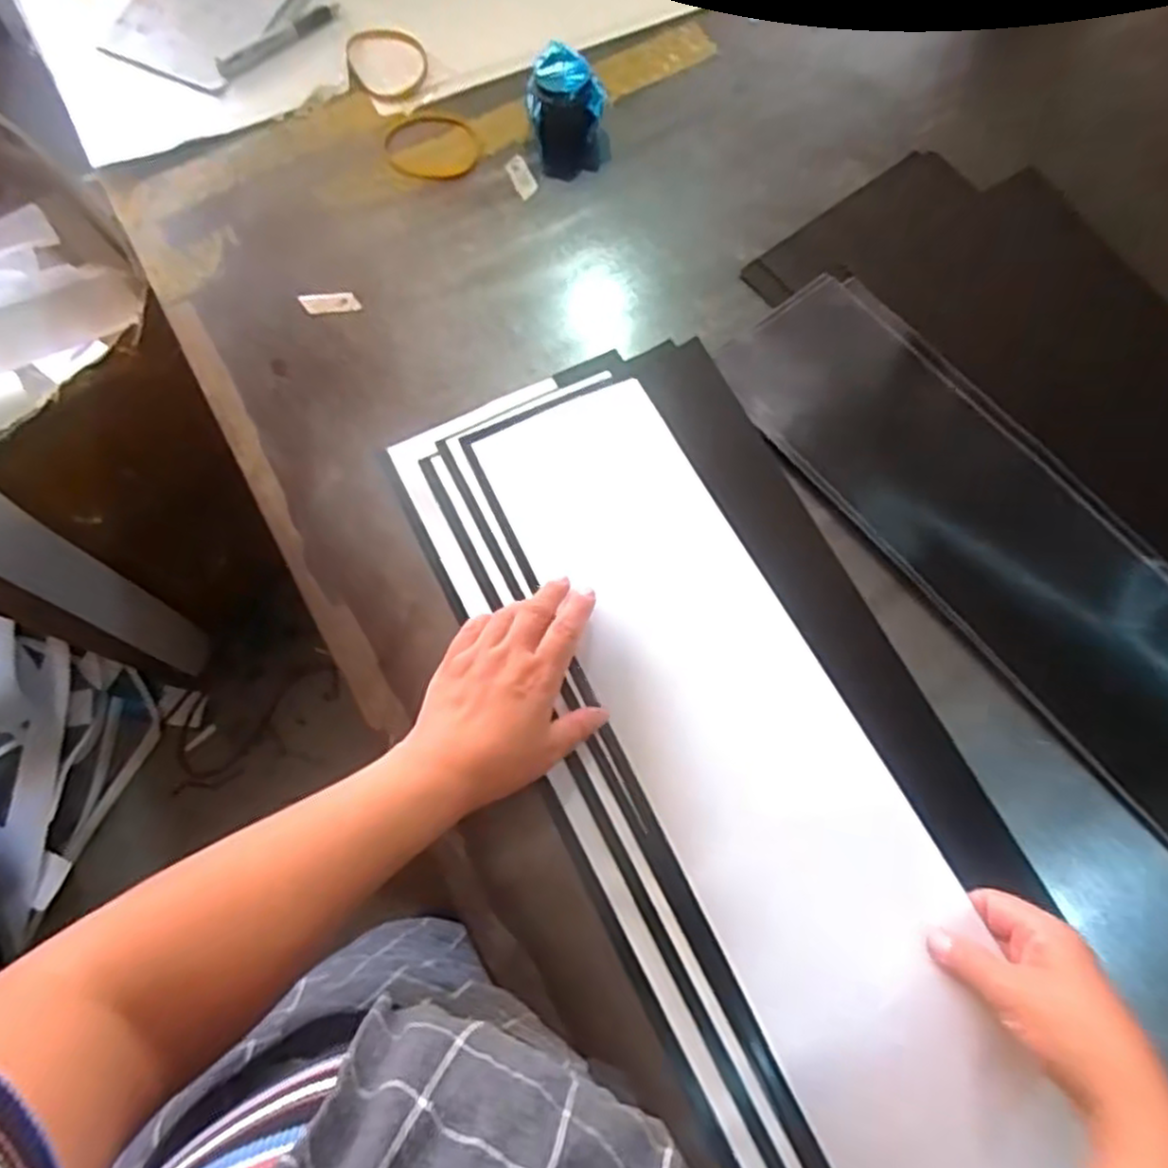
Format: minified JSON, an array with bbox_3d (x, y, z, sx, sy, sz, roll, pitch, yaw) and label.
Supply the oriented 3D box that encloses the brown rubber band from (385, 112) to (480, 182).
[{"bbox_3d":[-0.140,-0.406,0.704,0.092,0.004,0.082,13,73,6],"label":"brown rubber band"}]

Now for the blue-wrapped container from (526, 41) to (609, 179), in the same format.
[{"bbox_3d":[-0.014,-0.415,0.668,0.069,0.061,0.078,9,72,5],"label":"blue-wrapped container"}]

